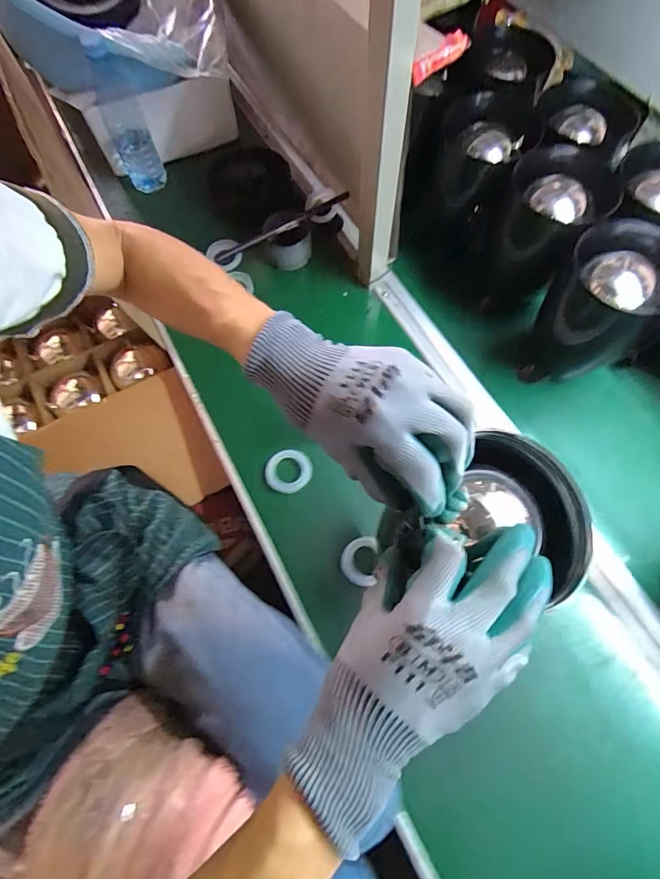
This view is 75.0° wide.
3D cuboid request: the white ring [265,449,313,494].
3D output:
[{"bbox_3d":[-0.056,0.043,0.576,0.061,0.012,0.057,0,68,1],"label":"white ring"}]

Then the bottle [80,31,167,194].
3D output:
[{"bbox_3d":[-0.329,-0.508,0.689,0.065,0.222,0.054,-25,70,-9],"label":"bottle"}]

